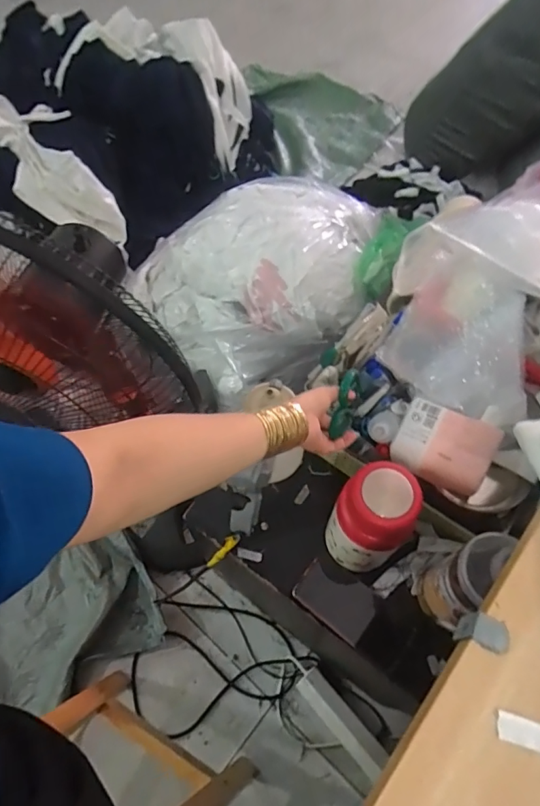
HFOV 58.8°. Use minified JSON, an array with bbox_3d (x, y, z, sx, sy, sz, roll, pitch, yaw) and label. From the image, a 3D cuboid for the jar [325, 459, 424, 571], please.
[{"bbox_3d":[0.130,0.156,0.633,0.088,0.191,0.094,0,60,1],"label":"jar"}]

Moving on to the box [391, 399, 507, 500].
[{"bbox_3d":[0.230,0.057,0.638,0.121,0.052,0.085,26,64,15],"label":"box"}]

